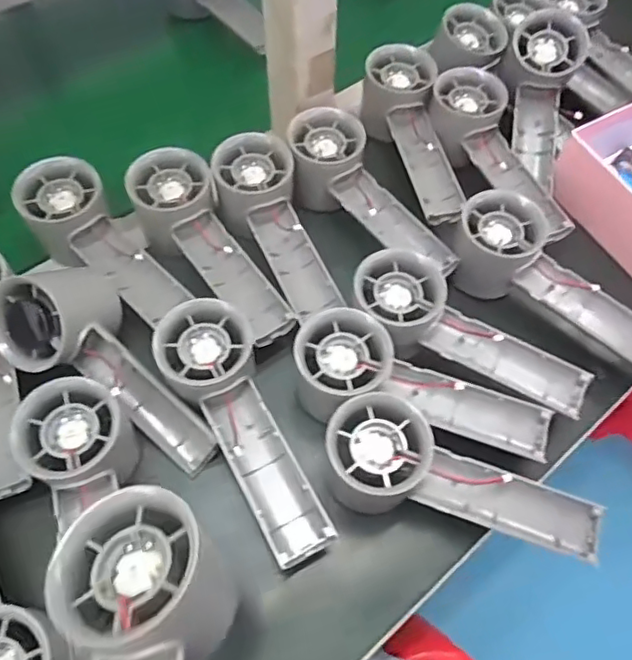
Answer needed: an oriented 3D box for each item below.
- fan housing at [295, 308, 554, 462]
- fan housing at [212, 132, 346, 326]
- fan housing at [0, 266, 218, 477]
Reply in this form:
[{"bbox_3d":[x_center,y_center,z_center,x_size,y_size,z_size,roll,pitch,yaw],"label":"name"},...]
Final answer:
[{"bbox_3d":[0.061,0.047,0.353,0.158,0.049,0.062,24,64,10],"label":"fan housing"},{"bbox_3d":[-0.026,-0.071,0.415,0.053,0.035,0.140,-23,78,-14],"label":"fan housing"},{"bbox_3d":[-0.122,0.022,0.354,0.156,0.051,0.073,45,68,-3],"label":"fan housing"}]

